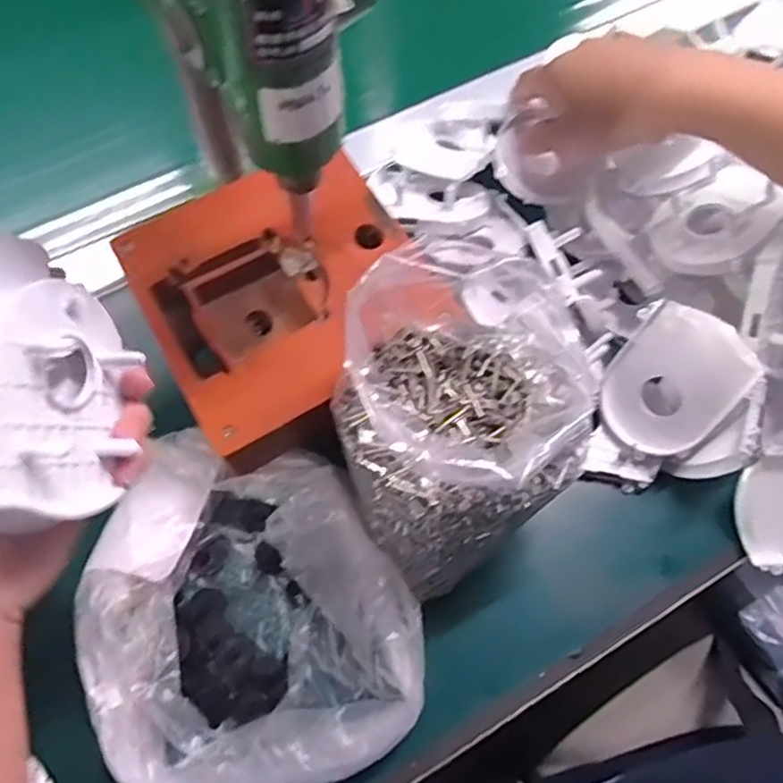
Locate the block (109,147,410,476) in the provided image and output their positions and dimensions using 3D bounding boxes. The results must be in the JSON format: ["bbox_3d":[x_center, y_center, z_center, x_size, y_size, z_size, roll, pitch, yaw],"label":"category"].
[{"bbox_3d":[-0.062,-0.052,0.389,0.148,0.051,0.155,-29,71,-13],"label":"block"}]

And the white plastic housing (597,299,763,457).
[{"bbox_3d":[0.163,-0.006,0.386,0.066,0.082,0.024,48,30,22],"label":"white plastic housing"}]

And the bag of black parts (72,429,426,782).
[{"bbox_3d":[-0.083,0.106,0.343,0.162,0.067,0.195,-24,70,-11],"label":"bag of black parts"}]

